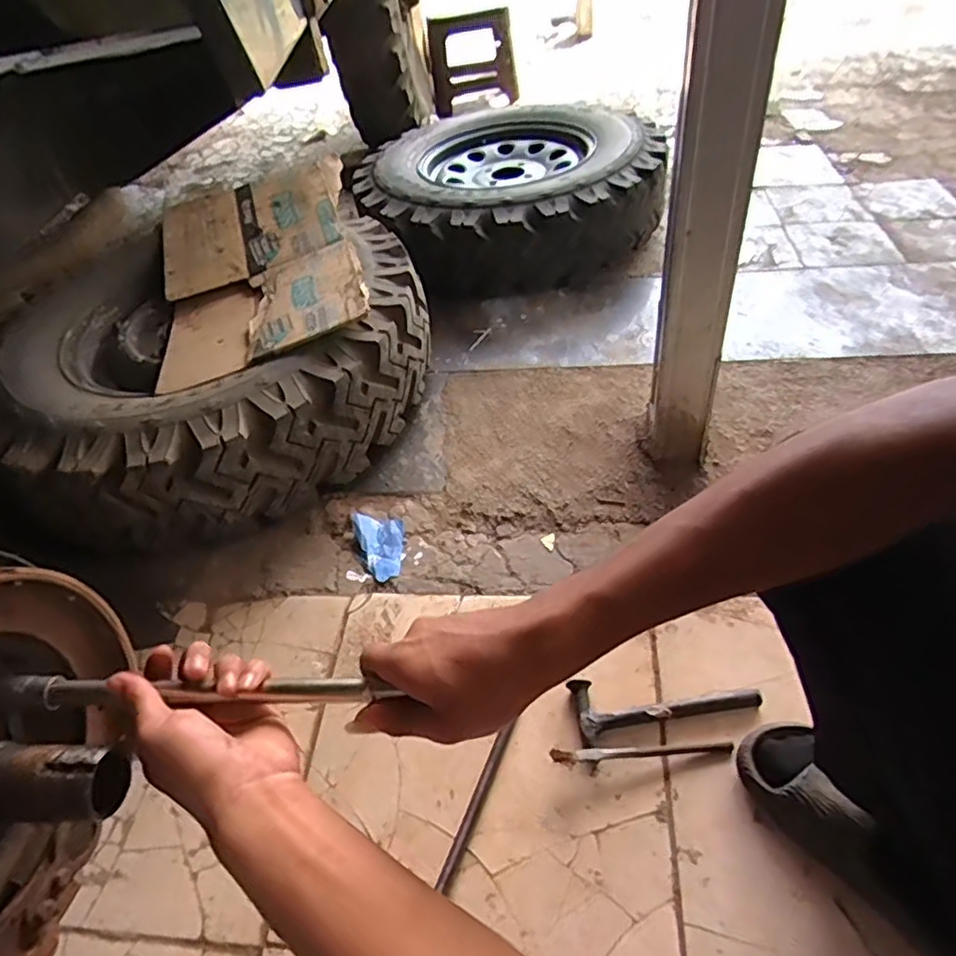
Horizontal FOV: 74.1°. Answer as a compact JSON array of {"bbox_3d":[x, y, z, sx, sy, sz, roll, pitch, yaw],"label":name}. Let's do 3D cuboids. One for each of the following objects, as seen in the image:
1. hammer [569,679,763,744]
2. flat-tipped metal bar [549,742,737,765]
[{"bbox_3d":[0.212,0.250,0.726,0.205,0.027,0.061,-11,47,-3],"label":"hammer"},{"bbox_3d":[0.176,0.299,0.685,0.193,0.020,0.016,-2,43,1],"label":"flat-tipped metal bar"}]

